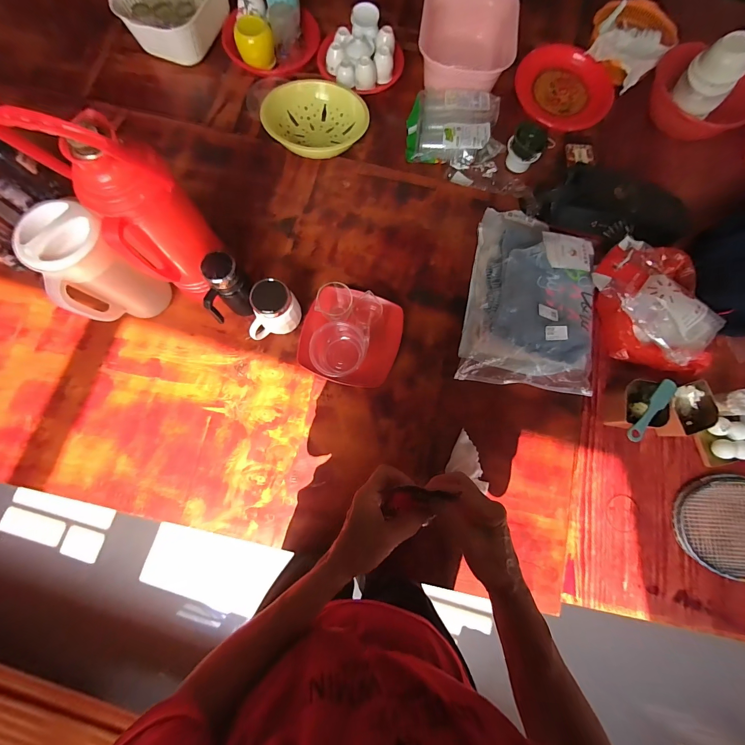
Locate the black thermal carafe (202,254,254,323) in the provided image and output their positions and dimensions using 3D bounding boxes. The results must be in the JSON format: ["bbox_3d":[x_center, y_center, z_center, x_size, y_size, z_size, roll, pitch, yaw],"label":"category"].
[{"bbox_3d":[-0.288,-0.158,0.656,0.094,0.159,0.073,-31,81,-8],"label":"black thermal carafe"}]

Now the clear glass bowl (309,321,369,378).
[{"bbox_3d":[-0.071,-0.045,0.683,0.108,0.078,0.097,18,78,2],"label":"clear glass bowl"}]

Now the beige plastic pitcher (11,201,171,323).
[{"bbox_3d":[-0.500,-0.180,0.618,0.114,0.237,0.138,39,80,6],"label":"beige plastic pitcher"}]

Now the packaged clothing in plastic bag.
[{"bbox_3d":[0.362,-0.175,0.730,0.284,0.059,0.425,11,78,0],"label":"packaged clothing in plastic bag"}]

